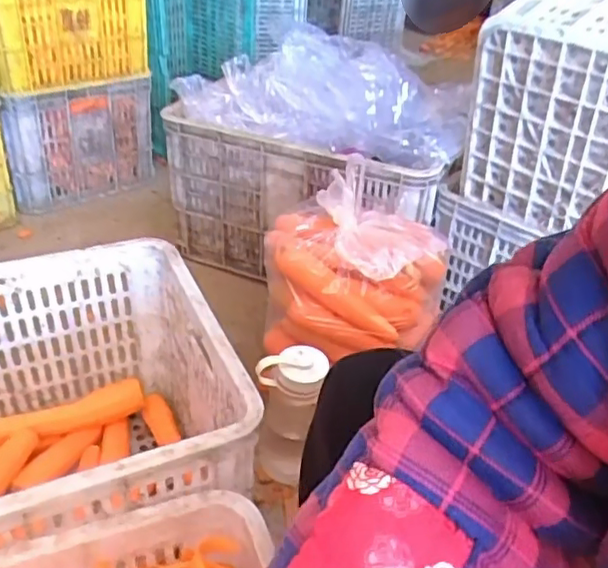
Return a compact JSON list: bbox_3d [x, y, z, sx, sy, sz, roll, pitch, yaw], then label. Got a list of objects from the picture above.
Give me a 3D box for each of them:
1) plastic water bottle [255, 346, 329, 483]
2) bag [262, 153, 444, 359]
[{"bbox_3d":[-0.012,0.172,0.834,0.078,0.193,0.082,3,35,-2],"label":"plastic water bottle"},{"bbox_3d":[0.076,-0.026,0.906,0.258,0.193,0.220,8,35,4],"label":"bag"}]

